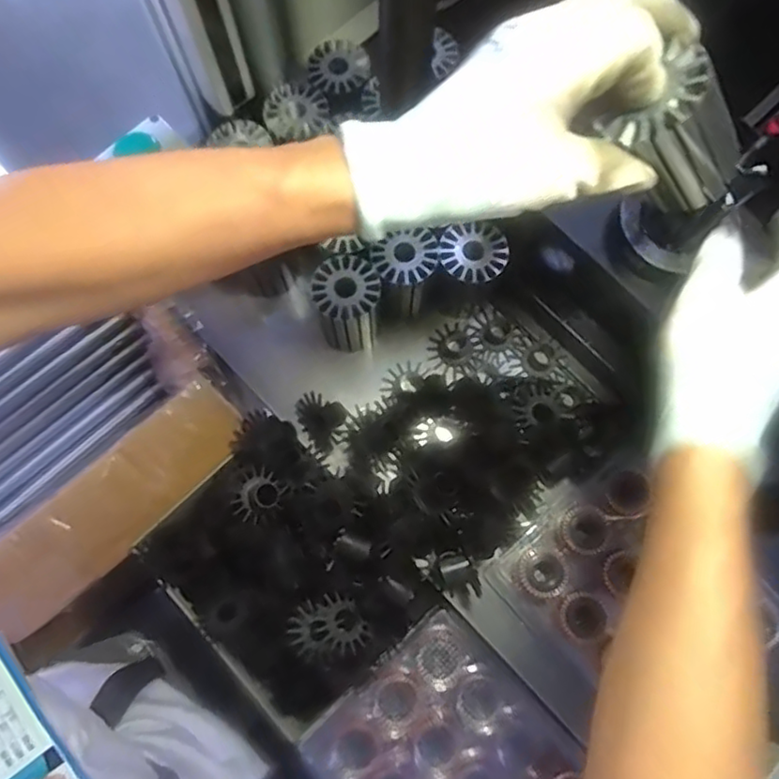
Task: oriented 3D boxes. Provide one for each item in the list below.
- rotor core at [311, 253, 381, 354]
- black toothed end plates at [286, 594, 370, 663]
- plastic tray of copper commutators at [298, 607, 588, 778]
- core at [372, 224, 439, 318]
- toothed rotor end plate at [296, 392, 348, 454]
[{"bbox_3d":[-0.035,-0.066,0.517,0.054,0.082,0.055,0,76,-1],"label":"rotor core"},{"bbox_3d":[-0.048,0.184,0.494,0.056,0.012,0.044,-12,72,6],"label":"black toothed end plates"},{"bbox_3d":[0.053,0.292,0.488,0.195,0.029,0.155,44,80,9],"label":"plastic tray of copper commutators"},{"bbox_3d":[0.012,-0.093,0.519,0.048,0.074,0.048,0,76,-1],"label":"core"},{"bbox_3d":[-0.055,0.024,0.525,0.037,0.033,0.047,-38,80,-9],"label":"toothed rotor end plate"}]

